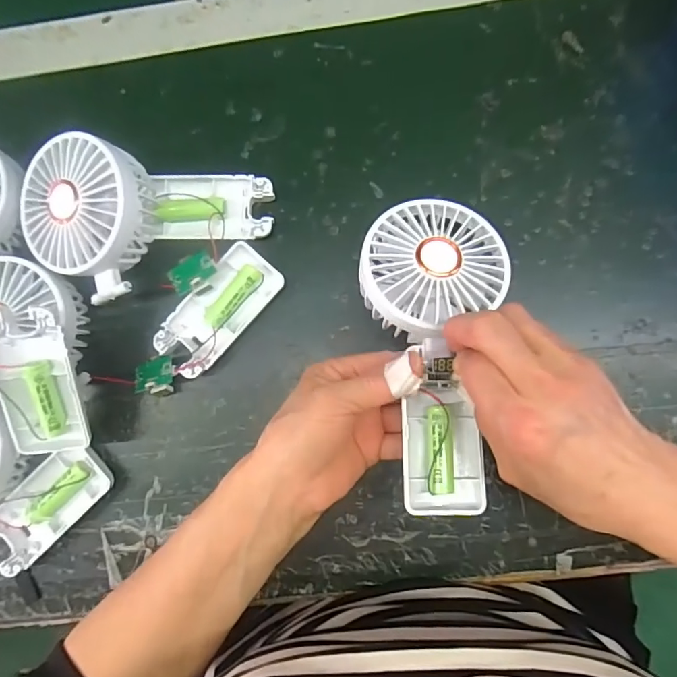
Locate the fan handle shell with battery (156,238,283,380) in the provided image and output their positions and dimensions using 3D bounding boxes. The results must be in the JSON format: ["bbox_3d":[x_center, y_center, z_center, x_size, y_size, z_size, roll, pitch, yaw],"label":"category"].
[{"bbox_3d":[-0.081,-0.018,0.331,0.044,0.019,0.092,42,89,7],"label":"fan handle shell with battery"}]

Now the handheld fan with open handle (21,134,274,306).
[{"bbox_3d":[-0.128,-0.074,0.320,0.159,0.060,0.096,2,84,5],"label":"handheld fan with open handle"}]

